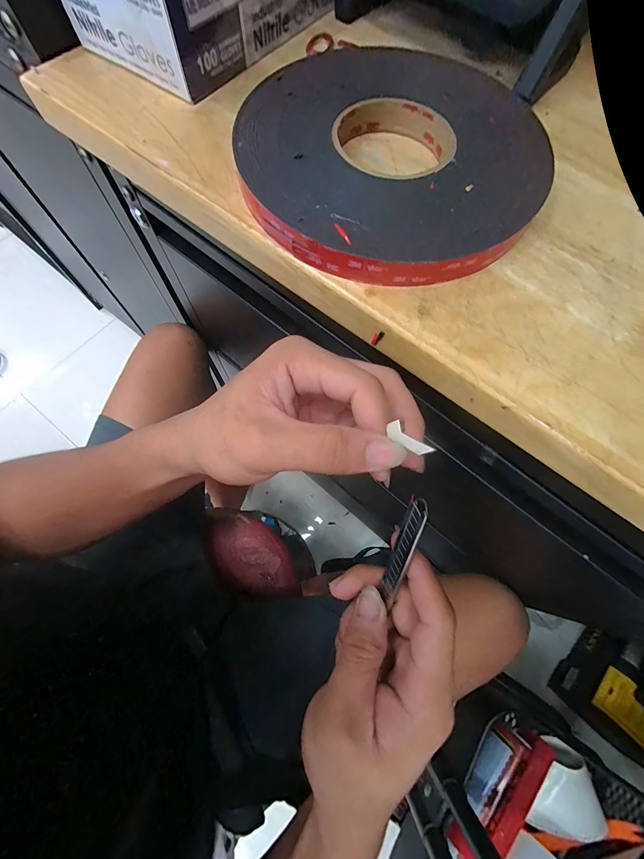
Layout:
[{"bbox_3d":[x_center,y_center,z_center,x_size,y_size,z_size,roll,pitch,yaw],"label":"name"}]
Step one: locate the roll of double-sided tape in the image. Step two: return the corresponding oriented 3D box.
[{"bbox_3d":[0.054,-0.204,0.230,0.197,0.021,0.240,13,71,3],"label":"roll of double-sided tape"}]

